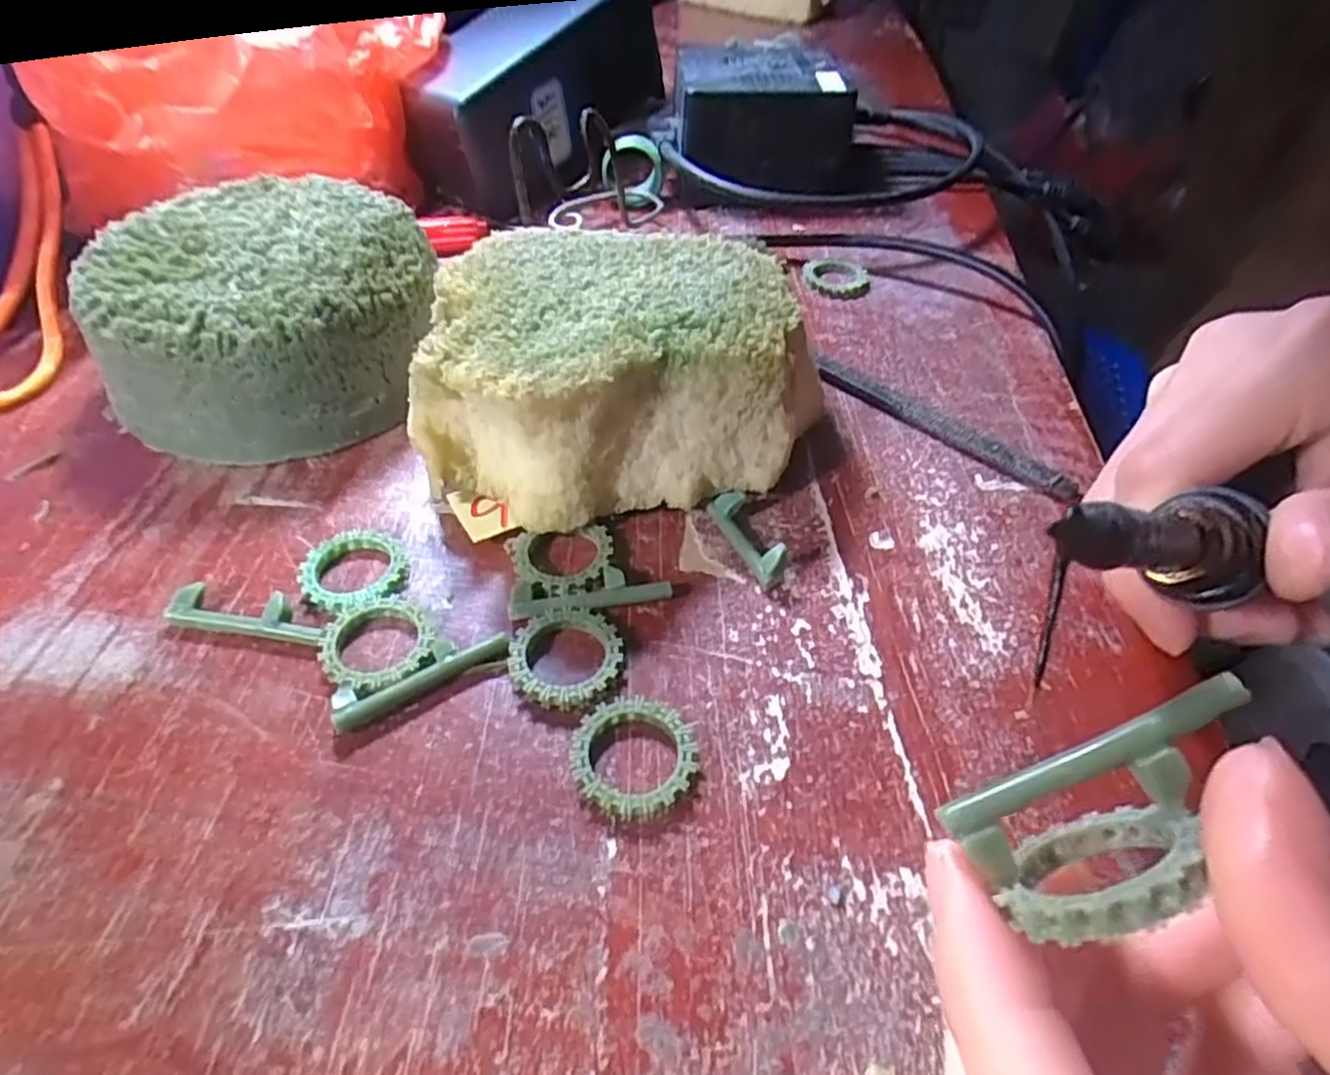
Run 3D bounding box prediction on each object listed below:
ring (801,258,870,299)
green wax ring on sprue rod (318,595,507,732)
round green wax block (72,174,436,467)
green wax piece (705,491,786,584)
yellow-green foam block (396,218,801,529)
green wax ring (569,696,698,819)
[{"bbox_3d":[0.071,-0.107,0.298,0.027,0.006,0.028,8,48,6],"label":"ring"},{"bbox_3d":[-0.062,0.025,0.172,0.038,0.005,0.031,-26,52,-23],"label":"green wax ring on sprue rod"},{"bbox_3d":[-0.123,-0.072,0.233,0.094,0.048,0.093,1,48,-1],"label":"round green wax block"},{"bbox_3d":[0.023,0.000,0.193,0.008,0.010,0.031,-20,50,-19],"label":"green wax piece"},{"bbox_3d":[-0.015,-0.048,0.212,0.100,0.046,0.094,2,48,0],"label":"yellow-green foam block"},{"bbox_3d":[-0.006,0.046,0.153,0.026,0.005,0.025,1,46,-1],"label":"green wax ring"}]

